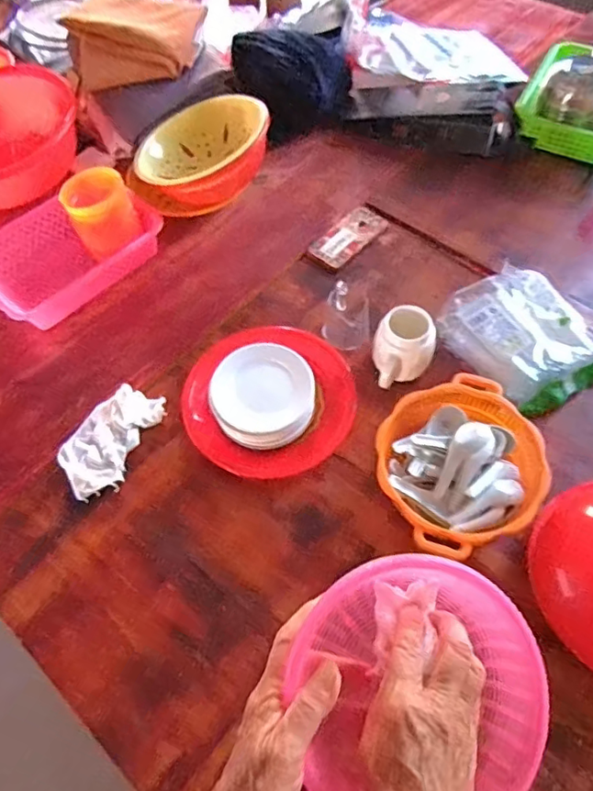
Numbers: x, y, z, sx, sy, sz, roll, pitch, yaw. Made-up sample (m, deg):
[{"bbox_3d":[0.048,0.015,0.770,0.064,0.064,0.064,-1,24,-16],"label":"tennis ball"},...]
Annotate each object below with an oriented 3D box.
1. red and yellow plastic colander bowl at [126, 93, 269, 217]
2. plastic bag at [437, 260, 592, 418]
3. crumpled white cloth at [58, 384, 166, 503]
[{"bbox_3d":[-0.185,-0.454,1.081,0.257,0.128,0.225,-36,63,-17],"label":"red and yellow plastic colander bowl"},{"bbox_3d":[0.358,-0.090,0.894,0.189,0.068,0.230,-33,62,-15],"label":"plastic bag"},{"bbox_3d":[-0.287,0.067,0.858,0.105,0.024,0.178,21,63,16],"label":"crumpled white cloth"}]

